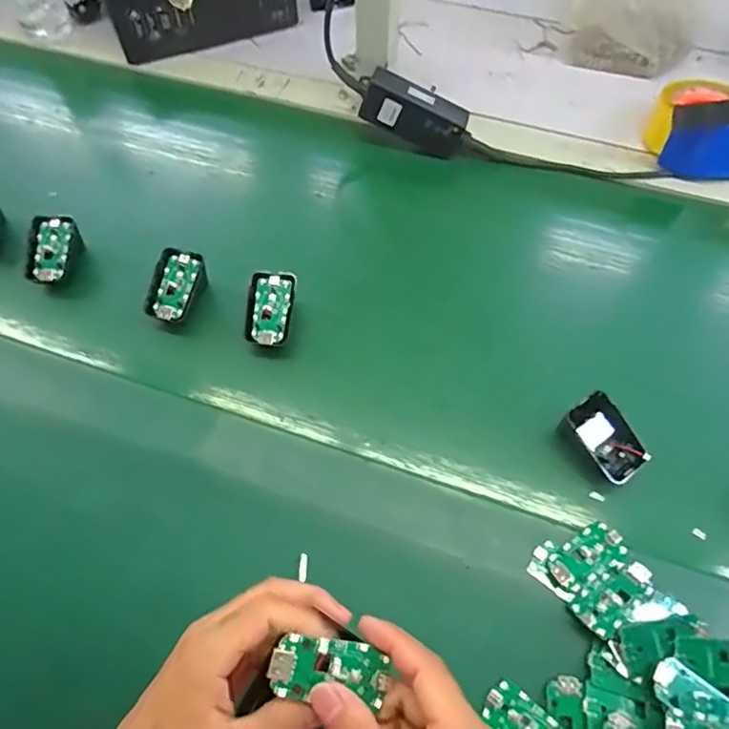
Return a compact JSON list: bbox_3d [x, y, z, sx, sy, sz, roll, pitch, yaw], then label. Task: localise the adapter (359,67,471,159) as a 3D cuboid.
[{"bbox_3d":[0.058,-0.275,0.617,0.119,0.050,0.038,23,64,-11],"label":"adapter"}]

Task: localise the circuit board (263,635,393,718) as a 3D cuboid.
[{"bbox_3d":[-0.017,0.157,0.284,0.062,0.006,0.028,15,72,-14],"label":"circuit board"}]

